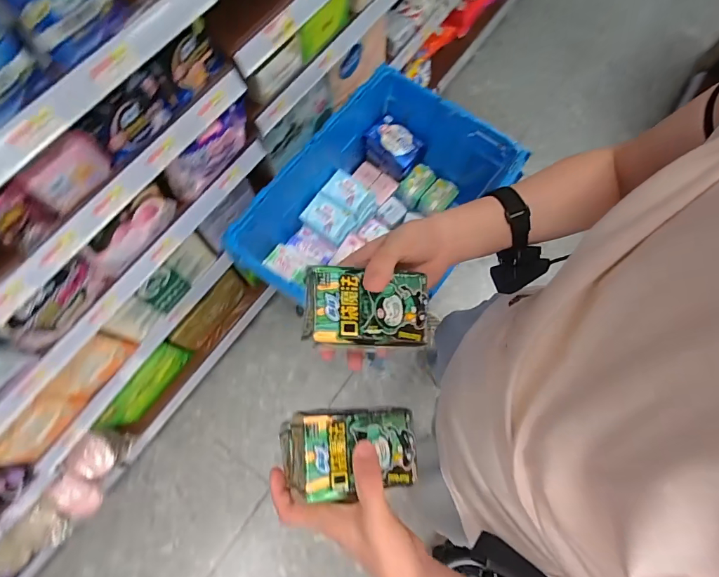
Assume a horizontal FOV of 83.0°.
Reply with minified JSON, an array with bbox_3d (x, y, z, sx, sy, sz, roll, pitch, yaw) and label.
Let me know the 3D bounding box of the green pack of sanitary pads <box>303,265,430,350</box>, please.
[{"bbox_3d":[0.004,0.019,0.360,0.106,0.034,0.066,3,79,-16],"label":"green pack of sanitary pads"}]

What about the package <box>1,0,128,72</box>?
[{"bbox_3d":[-0.341,-0.330,0.475,0.039,0.093,0.121,38,76,9],"label":"package"}]

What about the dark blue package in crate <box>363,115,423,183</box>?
[{"bbox_3d":[0.089,-0.371,1.082,0.139,0.094,0.090,36,75,9],"label":"dark blue package in crate"}]

